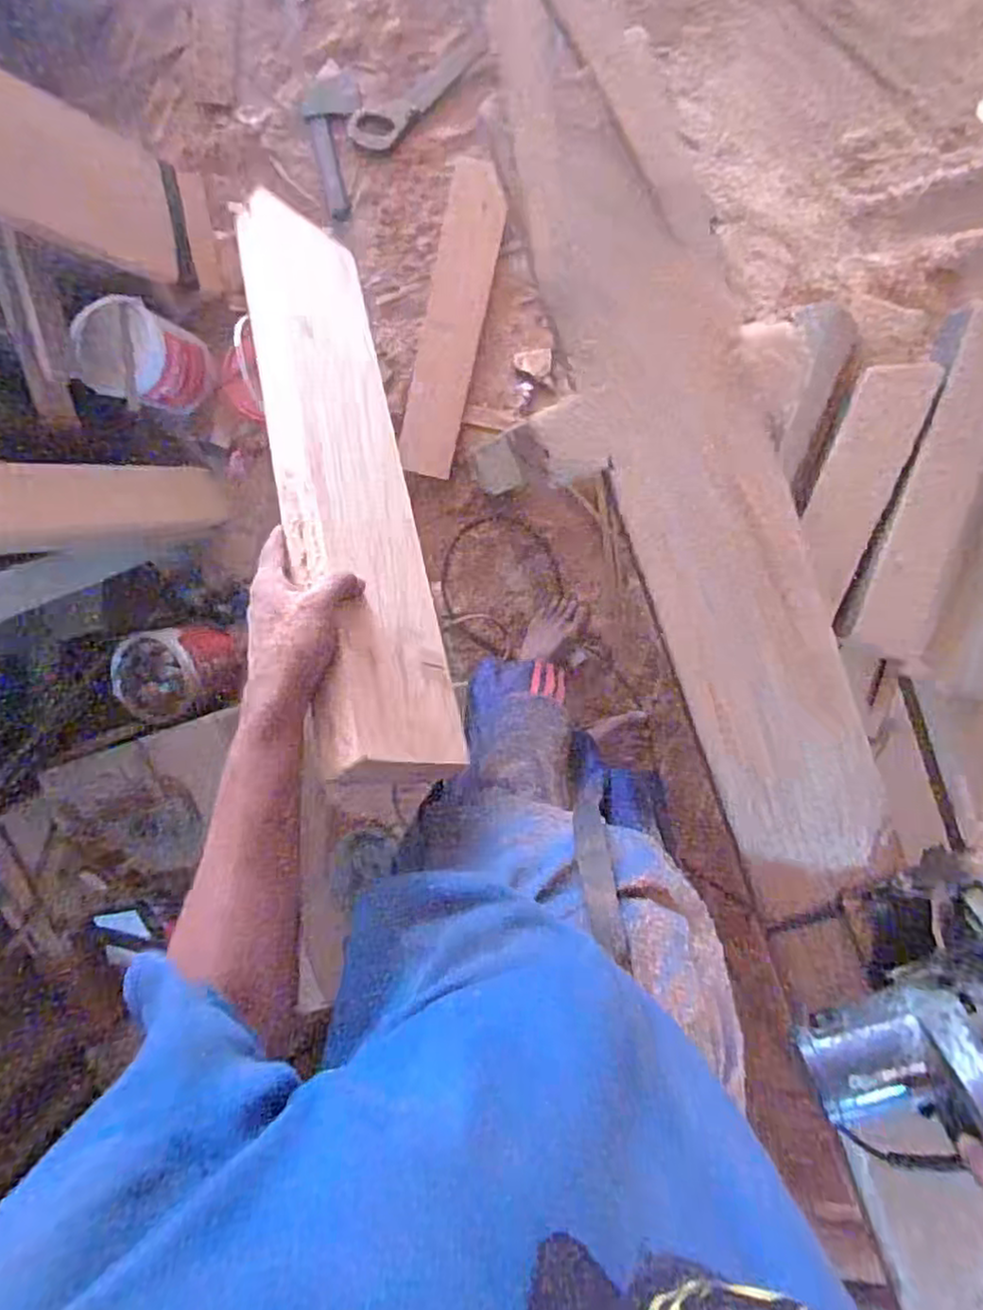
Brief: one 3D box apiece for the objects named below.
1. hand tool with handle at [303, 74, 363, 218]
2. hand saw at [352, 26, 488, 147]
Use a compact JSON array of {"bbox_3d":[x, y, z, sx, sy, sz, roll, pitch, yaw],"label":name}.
[{"bbox_3d":[-0.322,-1.033,1.388,0.124,0.030,0.243,4,108,9],"label":"hand tool with handle"},{"bbox_3d":[-0.141,-1.073,1.308,0.310,0.029,0.073,-15,90,30],"label":"hand saw"}]

